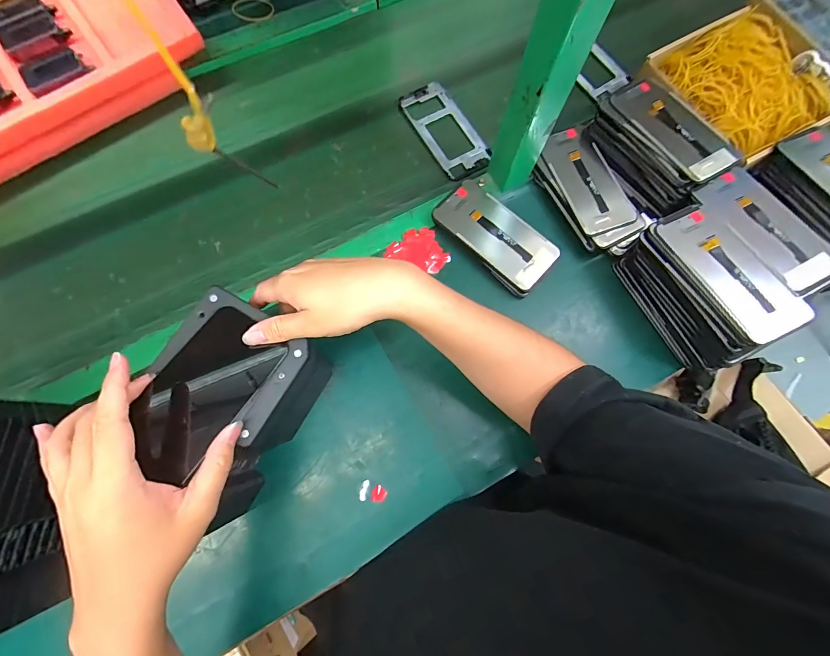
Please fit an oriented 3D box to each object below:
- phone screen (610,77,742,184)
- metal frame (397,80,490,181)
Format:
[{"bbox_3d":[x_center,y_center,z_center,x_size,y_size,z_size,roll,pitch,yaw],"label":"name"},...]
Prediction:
[{"bbox_3d":[0.312,-0.248,0.460,0.066,0.011,0.162,-31,72,-4],"label":"phone screen"},{"bbox_3d":[0.044,-0.286,0.542,0.076,0.005,0.160,-30,77,-9],"label":"metal frame"}]

